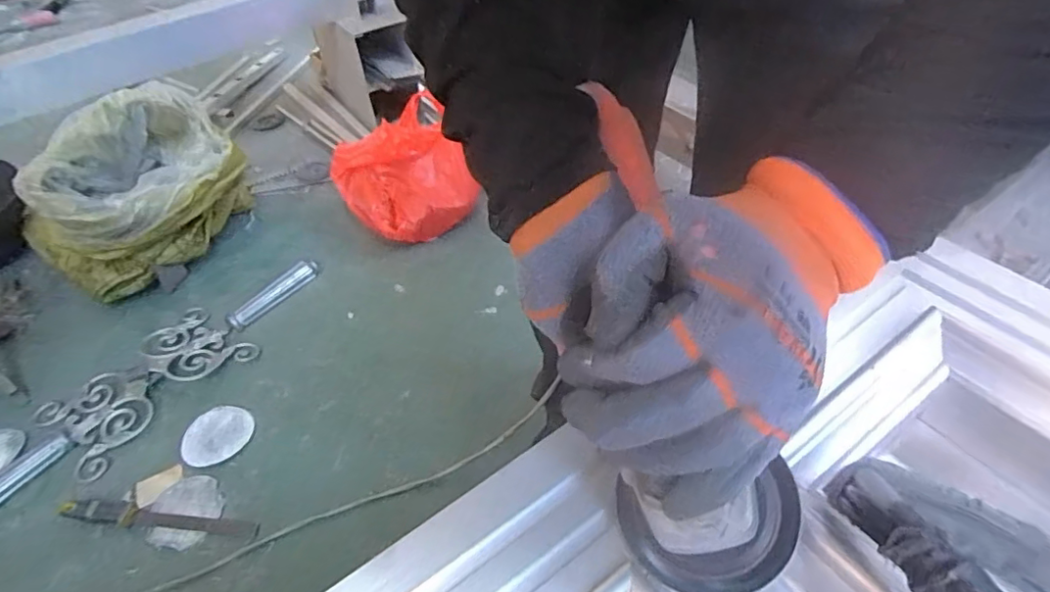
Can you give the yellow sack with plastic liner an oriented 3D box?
[{"bbox_3d":[-0.824,-0.220,1.217,0.312,0.312,0.420,25,53,26],"label":"yellow sack with plastic liner"}]

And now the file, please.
[{"bbox_3d":[-0.559,0.337,0.860,0.310,0.024,0.031,3,46,8],"label":"file"}]

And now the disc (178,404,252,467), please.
[{"bbox_3d":[-0.526,0.238,0.965,0.110,0.005,0.110,-3,45,3],"label":"disc"}]

